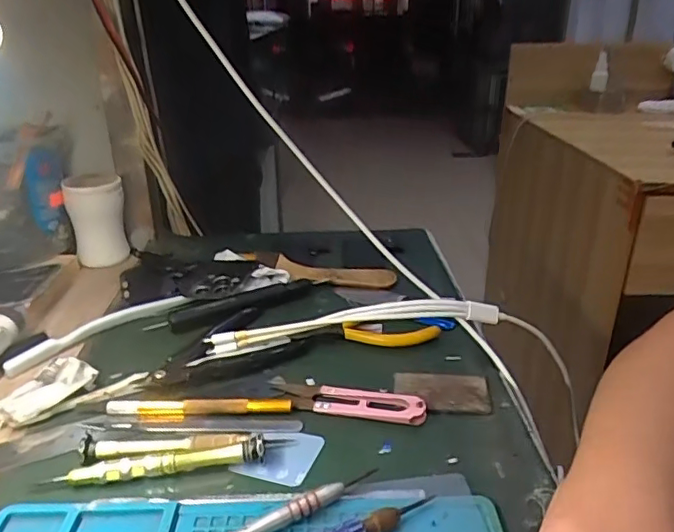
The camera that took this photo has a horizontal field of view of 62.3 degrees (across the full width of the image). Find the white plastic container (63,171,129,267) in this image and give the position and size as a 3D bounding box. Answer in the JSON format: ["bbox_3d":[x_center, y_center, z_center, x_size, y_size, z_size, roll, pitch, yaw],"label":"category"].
[{"bbox_3d":[-0.238,-0.047,0.557,0.054,0.078,0.048,-10,27,-19],"label":"white plastic container"}]

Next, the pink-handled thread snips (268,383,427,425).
[{"bbox_3d":[0.006,0.084,0.353,0.099,0.011,0.022,6,26,13],"label":"pink-handled thread snips"}]

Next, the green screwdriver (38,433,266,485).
[{"bbox_3d":[-0.097,0.105,0.302,0.114,0.015,0.011,-4,26,-9],"label":"green screwdriver"}]

